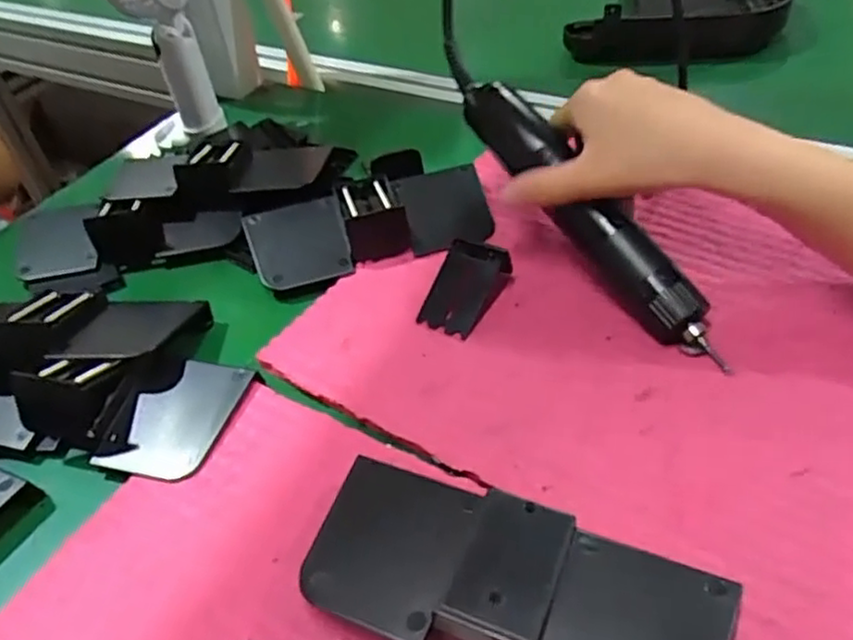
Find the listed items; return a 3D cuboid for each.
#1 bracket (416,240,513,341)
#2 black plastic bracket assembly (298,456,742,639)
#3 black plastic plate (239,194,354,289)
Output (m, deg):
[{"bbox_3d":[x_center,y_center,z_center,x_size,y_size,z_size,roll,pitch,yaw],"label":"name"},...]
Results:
[{"bbox_3d":[0.022,-0.023,0.407,0.036,0.032,0.056,24,52,28],"label":"bracket"},{"bbox_3d":[0.029,0.102,0.277,0.167,0.031,0.080,14,48,20],"label":"black plastic bracket assembly"},{"bbox_3d":[-0.086,-0.053,0.459,0.063,0.008,0.069,-11,57,-8],"label":"black plastic plate"}]

